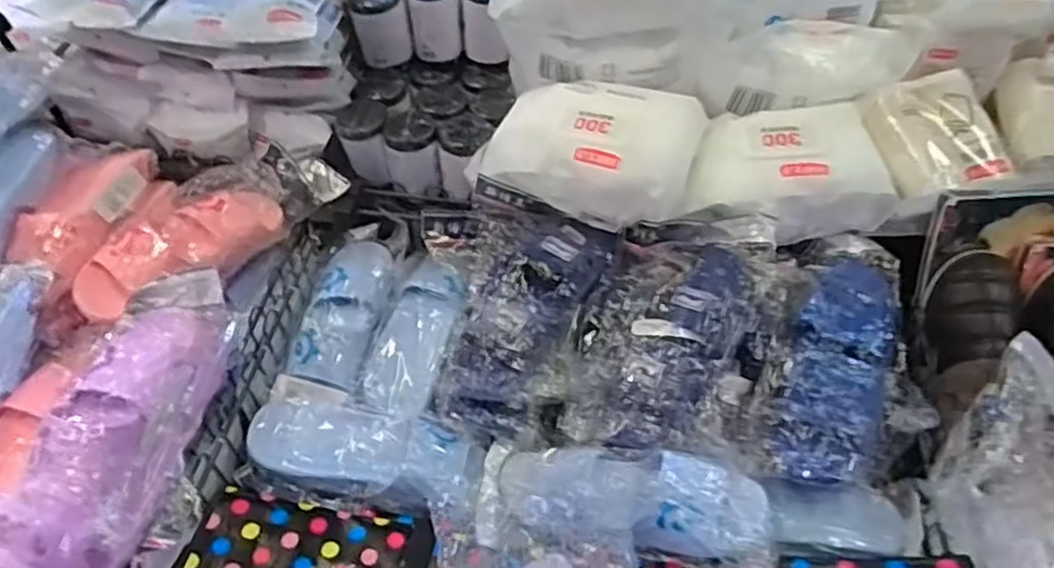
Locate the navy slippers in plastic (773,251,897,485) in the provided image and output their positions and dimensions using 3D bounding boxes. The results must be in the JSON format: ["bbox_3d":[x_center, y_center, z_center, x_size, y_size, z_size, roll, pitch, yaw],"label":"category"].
[{"bbox_3d":[0.374,0.096,0.874,0.117,0.067,0.298,16,51,14],"label":"navy slippers in plastic"}]

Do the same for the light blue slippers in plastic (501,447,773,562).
[{"bbox_3d":[0.101,0.228,0.785,0.295,0.082,0.121,4,48,21],"label":"light blue slippers in plastic"}]

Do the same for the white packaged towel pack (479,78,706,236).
[{"bbox_3d":[0.093,-0.190,1.014,0.284,0.096,0.195,9,50,7],"label":"white packaged towel pack"}]

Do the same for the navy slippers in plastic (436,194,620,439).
[{"bbox_3d":[-0.004,0.039,0.951,0.188,0.112,0.300,9,50,8],"label":"navy slippers in plastic"}]

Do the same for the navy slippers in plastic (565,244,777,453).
[{"bbox_3d":[0.174,0.071,0.914,0.206,0.100,0.297,13,50,11],"label":"navy slippers in plastic"}]

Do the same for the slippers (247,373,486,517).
[{"bbox_3d":[-0.190,0.186,0.861,0.293,0.053,0.117,16,51,13],"label":"slippers"}]

